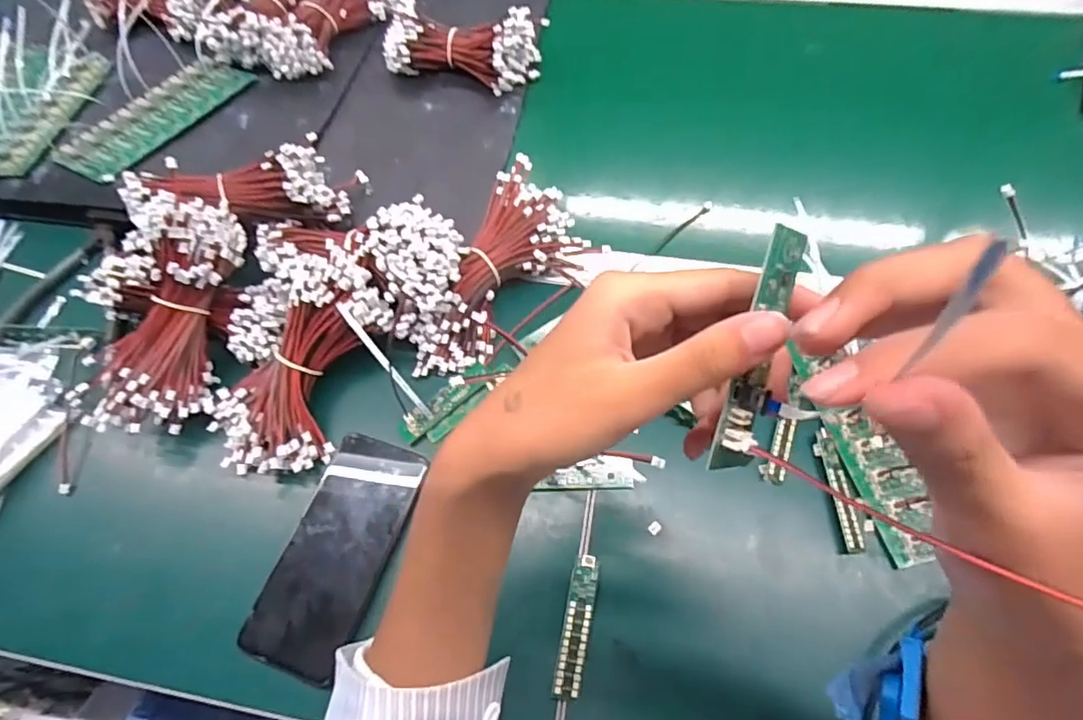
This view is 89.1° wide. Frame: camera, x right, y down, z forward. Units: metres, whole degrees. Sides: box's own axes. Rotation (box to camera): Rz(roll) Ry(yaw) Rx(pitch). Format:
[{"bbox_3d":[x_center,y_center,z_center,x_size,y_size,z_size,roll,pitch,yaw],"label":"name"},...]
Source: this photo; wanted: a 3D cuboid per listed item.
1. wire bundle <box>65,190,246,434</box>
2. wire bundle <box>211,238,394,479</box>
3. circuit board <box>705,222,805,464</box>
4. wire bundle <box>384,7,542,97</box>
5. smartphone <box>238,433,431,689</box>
[{"bbox_3d":[-0.287,-0.037,0.425,0.083,0.077,0.187,13,87,9],"label":"wire bundle"},{"bbox_3d":[-0.184,-0.003,0.420,0.093,0.043,0.184,22,85,14],"label":"wire bundle"},{"bbox_3d":[0.071,-0.002,0.181,0.013,0.006,0.081,12,98,9],"label":"circuit board"},{"bbox_3d":[-0.084,-0.342,0.599,0.161,0.058,0.078,11,63,8],"label":"wire bundle"},{"bbox_3d":[-0.142,0.131,0.385,0.071,0.009,0.157,18,64,11],"label":"smartphone"}]

